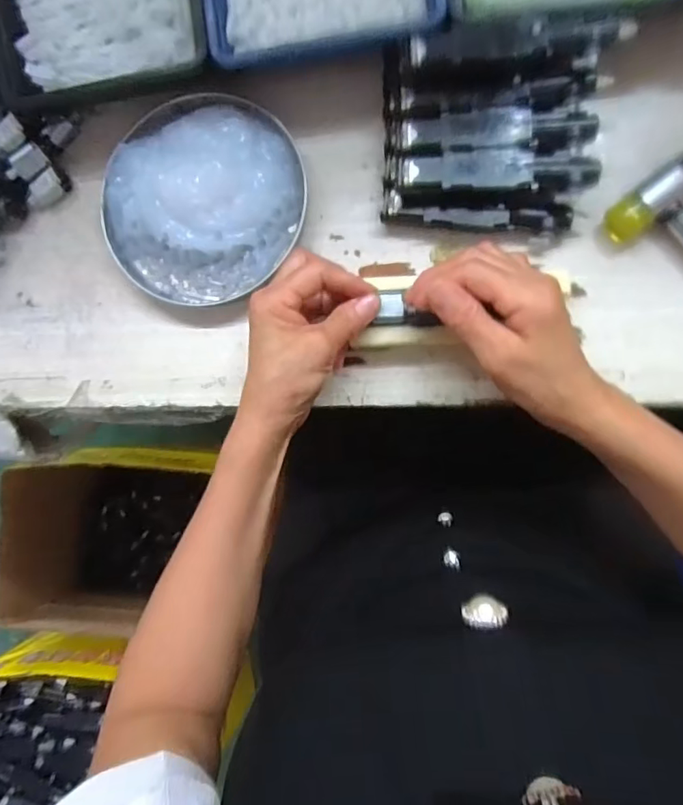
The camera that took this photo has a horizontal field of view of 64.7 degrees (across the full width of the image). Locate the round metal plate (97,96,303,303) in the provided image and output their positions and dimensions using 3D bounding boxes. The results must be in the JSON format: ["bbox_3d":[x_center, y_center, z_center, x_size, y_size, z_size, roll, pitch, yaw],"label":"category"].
[{"bbox_3d":[-0.099,-0.142,0.376,0.133,0.026,0.140,0,89,7],"label":"round metal plate"}]

